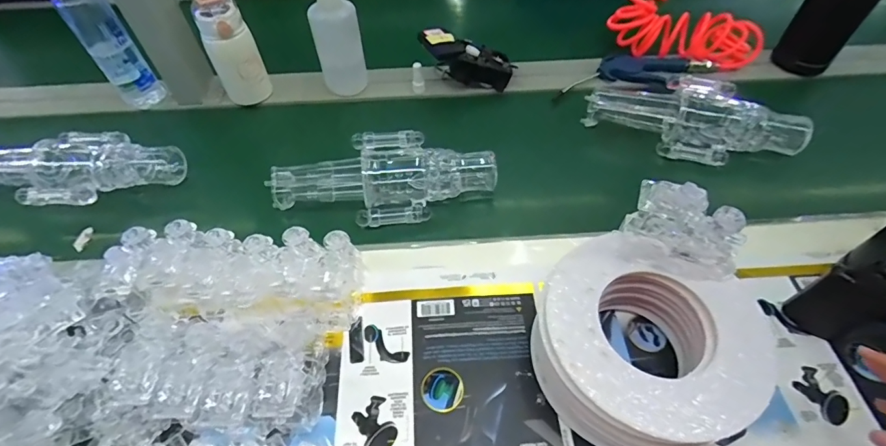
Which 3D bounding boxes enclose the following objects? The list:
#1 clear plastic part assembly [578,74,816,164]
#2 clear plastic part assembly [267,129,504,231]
[{"bbox_3d":[0.362,-0.155,0.630,0.295,0.057,0.118,18,56,14],"label":"clear plastic part assembly"},{"bbox_3d":[-0.076,-0.060,0.583,0.295,0.056,0.118,-9,54,-6],"label":"clear plastic part assembly"}]

